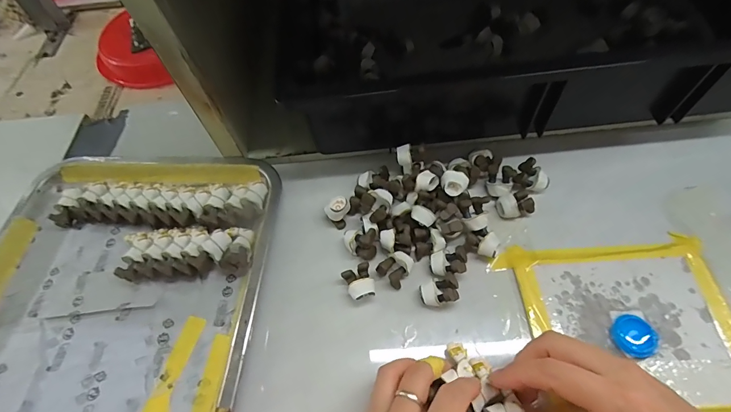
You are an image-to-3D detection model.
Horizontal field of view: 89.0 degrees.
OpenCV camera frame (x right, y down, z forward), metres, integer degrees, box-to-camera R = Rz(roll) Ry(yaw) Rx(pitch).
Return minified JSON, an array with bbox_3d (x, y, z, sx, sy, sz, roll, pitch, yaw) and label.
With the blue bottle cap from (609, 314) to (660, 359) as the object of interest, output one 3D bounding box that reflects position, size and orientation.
[{"bbox_3d":[0.199,0.095,0.274,0.029,0.009,0.029,-3,60,5],"label":"blue bottle cap"}]

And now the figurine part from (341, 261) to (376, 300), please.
[{"bbox_3d":[-0.005,0.065,0.307,0.023,0.018,0.027,-18,59,-4],"label":"figurine part"}]

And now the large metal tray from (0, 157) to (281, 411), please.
[{"bbox_3d":[-0.224,0.103,0.294,0.264,0.031,0.346,0,60,7],"label":"large metal tray"}]

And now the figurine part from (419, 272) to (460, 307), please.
[{"bbox_3d":[0.059,0.068,0.298,0.029,0.022,0.024,-4,60,4],"label":"figurine part"}]

